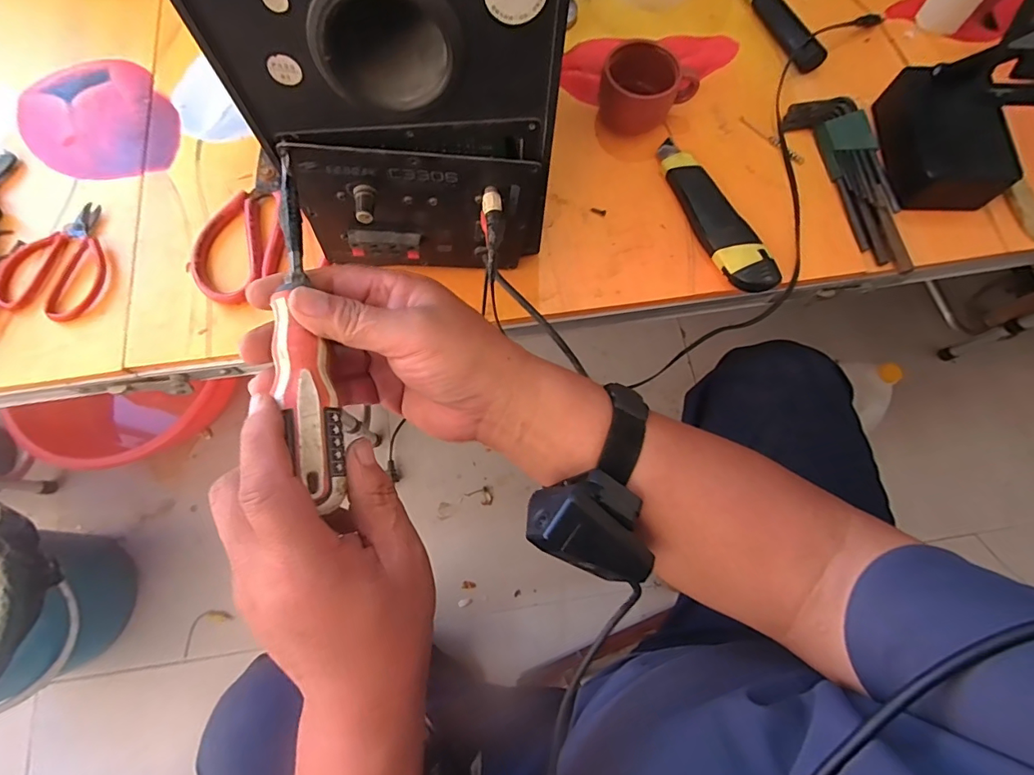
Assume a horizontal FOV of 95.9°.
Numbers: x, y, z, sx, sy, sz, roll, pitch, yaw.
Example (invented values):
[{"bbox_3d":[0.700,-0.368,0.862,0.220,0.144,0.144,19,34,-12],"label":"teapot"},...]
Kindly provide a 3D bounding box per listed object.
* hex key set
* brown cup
[{"bbox_3d":[0.295,-0.182,0.405,0.050,0.022,0.177,-14,75,-5],"label":"hex key set"},{"bbox_3d":[0.112,-0.258,0.406,0.077,0.045,0.052,17,74,4],"label":"brown cup"}]

